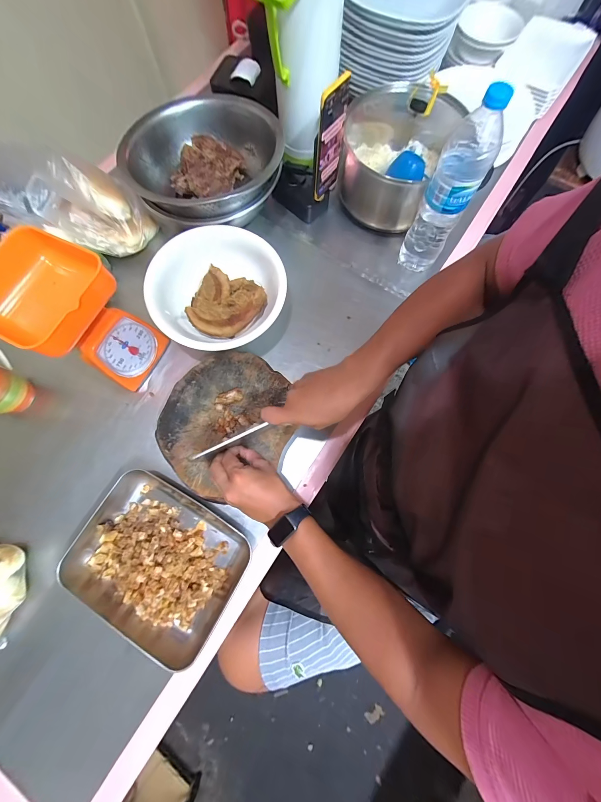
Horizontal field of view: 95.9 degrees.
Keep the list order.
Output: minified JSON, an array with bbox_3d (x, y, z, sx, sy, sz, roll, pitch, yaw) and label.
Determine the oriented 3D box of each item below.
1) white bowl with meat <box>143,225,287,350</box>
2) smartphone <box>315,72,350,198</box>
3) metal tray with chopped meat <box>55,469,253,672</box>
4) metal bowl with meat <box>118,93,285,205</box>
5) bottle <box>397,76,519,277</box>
[{"bbox_3d":[-0.159,-0.208,0.517,0.240,0.071,0.213,-40,80,-9],"label":"white bowl with meat"},{"bbox_3d":[0.055,-0.465,0.490,0.015,0.167,0.078,35,79,8],"label":"smartphone"},{"bbox_3d":[-0.227,0.250,0.435,0.258,0.052,0.201,27,78,6],"label":"metal tray with chopped meat"},{"bbox_3d":[-0.194,-0.482,0.560,0.262,0.111,0.292,12,77,3],"label":"metal bowl with meat"},{"bbox_3d":[0.249,-0.348,0.459,0.071,0.262,0.074,22,77,5],"label":"bottle"}]

